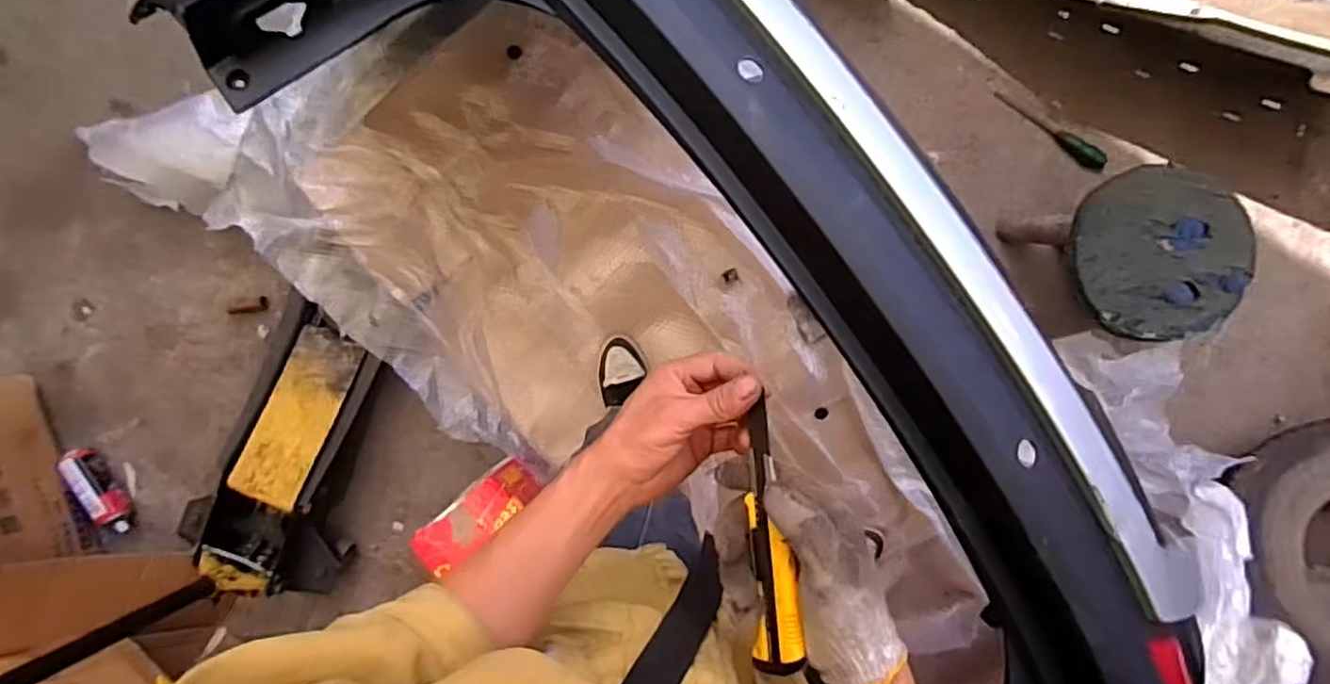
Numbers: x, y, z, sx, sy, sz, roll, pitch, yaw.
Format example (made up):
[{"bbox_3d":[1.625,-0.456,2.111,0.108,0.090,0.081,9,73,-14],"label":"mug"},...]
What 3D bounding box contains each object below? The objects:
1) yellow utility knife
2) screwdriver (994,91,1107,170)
[{"bbox_3d":[0.068,0.130,0.445,0.029,0.023,0.173,-5,88,4],"label":"yellow utility knife"},{"bbox_3d":[0.742,-0.410,1.307,0.237,0.027,0.033,42,96,13],"label":"screwdriver"}]

